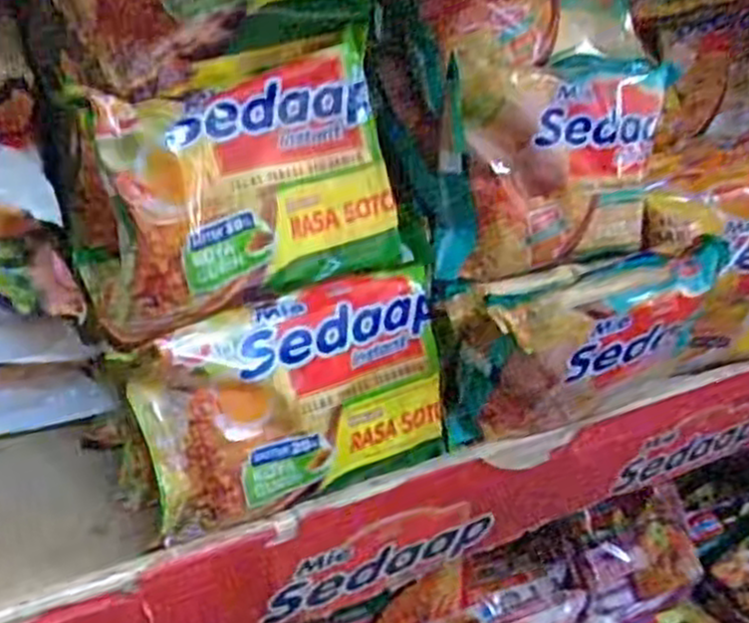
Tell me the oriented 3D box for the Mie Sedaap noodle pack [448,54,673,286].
[{"bbox_3d":[0.096,-0.073,0.383,0.129,0.093,0.035,-13,16,-22],"label":"Mie Sedaap noodle pack"}]

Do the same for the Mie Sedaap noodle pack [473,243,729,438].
[{"bbox_3d":[0.106,0.011,0.382,0.129,0.080,0.045,-11,32,-25],"label":"Mie Sedaap noodle pack"}]

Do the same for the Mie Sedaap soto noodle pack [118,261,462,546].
[{"bbox_3d":[-0.031,0.036,0.339,0.136,0.089,0.030,-12,6,-27],"label":"Mie Sedaap soto noodle pack"}]

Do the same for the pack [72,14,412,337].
[{"bbox_3d":[-0.055,-0.054,0.330,0.131,0.103,0.030,-15,5,-32],"label":"pack"}]

